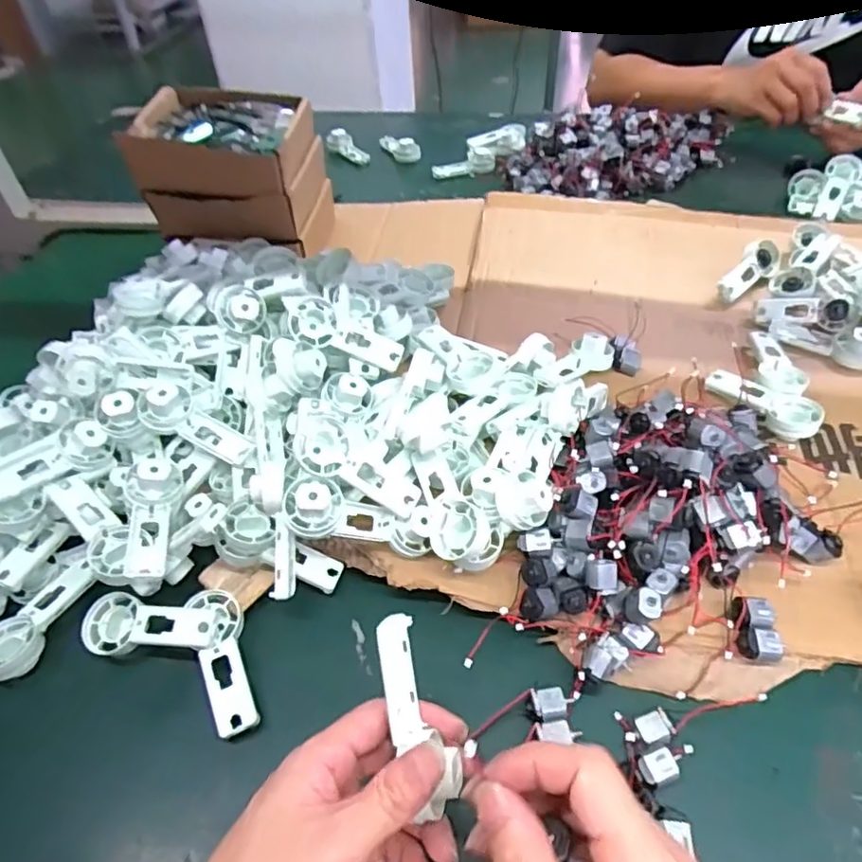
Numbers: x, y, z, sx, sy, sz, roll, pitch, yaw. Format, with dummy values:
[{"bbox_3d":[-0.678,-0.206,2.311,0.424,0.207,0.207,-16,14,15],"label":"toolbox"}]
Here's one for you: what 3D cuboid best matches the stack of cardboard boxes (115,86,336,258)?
[{"bbox_3d":[-0.224,-0.299,0.709,0.180,0.131,0.156,5,51,9],"label":"stack of cardboard boxes"}]

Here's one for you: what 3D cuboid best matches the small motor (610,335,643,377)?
[{"bbox_3d":[0.178,-0.068,0.559,0.029,0.020,0.033,11,49,14],"label":"small motor"}]

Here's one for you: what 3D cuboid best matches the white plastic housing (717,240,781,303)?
[{"bbox_3d":[0.333,-0.166,0.639,0.034,0.029,0.091,31,56,28],"label":"white plastic housing"}]

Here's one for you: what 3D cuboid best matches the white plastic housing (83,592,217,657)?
[{"bbox_3d":[-0.187,0.135,0.411,0.090,0.024,0.036,6,47,9],"label":"white plastic housing"}]

